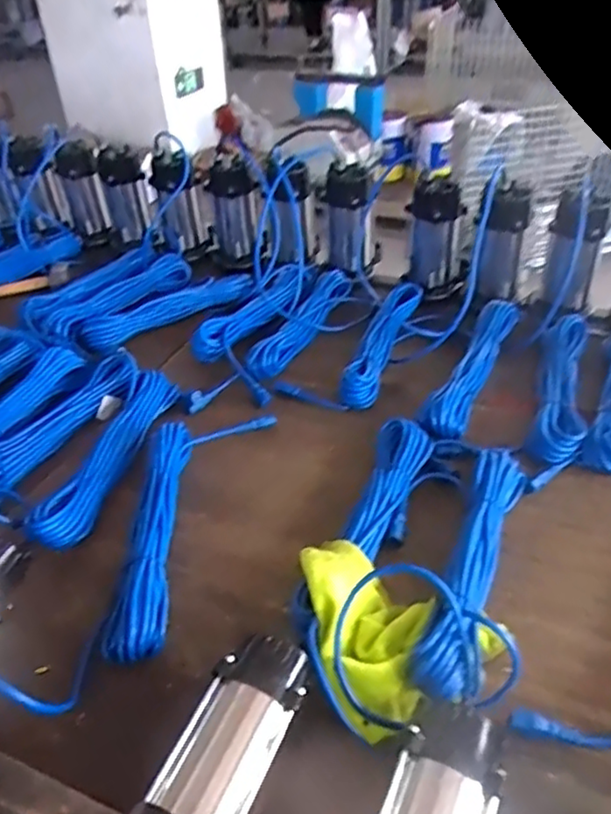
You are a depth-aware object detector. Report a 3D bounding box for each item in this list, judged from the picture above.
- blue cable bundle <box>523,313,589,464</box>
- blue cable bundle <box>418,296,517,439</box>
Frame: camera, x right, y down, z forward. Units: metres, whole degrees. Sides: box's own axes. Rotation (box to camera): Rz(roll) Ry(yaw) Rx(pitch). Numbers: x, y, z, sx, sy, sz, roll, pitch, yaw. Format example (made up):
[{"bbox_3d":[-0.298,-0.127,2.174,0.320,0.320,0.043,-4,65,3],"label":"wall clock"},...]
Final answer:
[{"bbox_3d":[0.399,-0.033,1.006,0.074,0.049,0.354,12,40,18],"label":"blue cable bundle"},{"bbox_3d":[0.274,-0.072,1.049,0.058,0.047,0.362,17,42,24],"label":"blue cable bundle"}]

